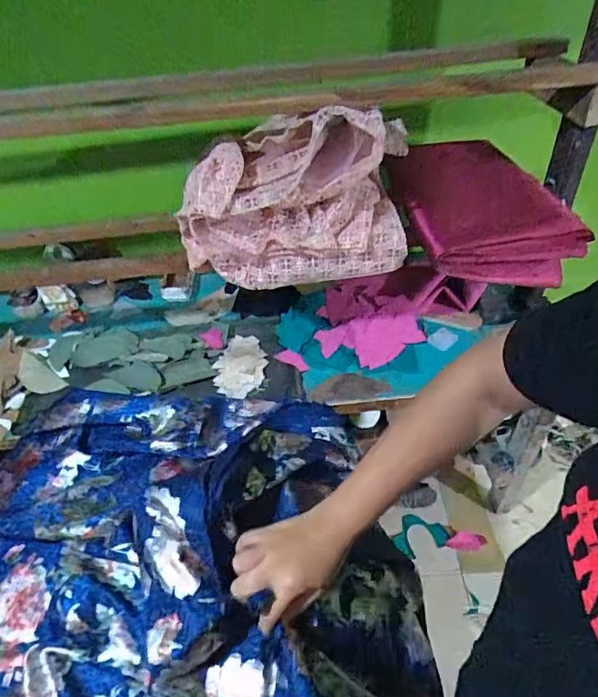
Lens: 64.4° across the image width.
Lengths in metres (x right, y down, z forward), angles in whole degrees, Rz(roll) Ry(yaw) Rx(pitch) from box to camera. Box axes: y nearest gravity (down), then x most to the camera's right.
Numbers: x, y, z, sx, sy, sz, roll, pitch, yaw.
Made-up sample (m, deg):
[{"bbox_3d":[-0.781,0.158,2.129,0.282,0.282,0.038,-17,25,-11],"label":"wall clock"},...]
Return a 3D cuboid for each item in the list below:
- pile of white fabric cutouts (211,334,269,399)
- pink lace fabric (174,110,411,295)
[{"bbox_3d":[-0.112,0.030,0.938,0.099,0.020,0.165,5,46,12],"label":"pile of white fabric cutouts"},{"bbox_3d":[0.001,-0.228,0.705,0.337,0.212,0.175,-3,44,4],"label":"pink lace fabric"}]

